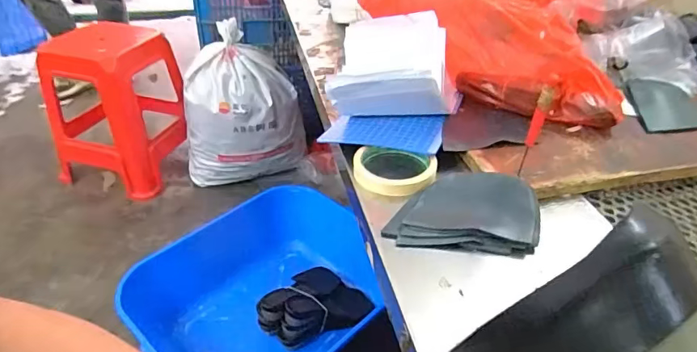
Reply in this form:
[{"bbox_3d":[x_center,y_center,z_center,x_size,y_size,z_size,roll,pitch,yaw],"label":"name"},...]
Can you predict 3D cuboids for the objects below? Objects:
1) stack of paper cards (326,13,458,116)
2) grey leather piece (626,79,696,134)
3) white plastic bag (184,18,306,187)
[{"bbox_3d":[0.050,-0.111,0.576,0.142,0.147,0.082,15,38,18],"label":"stack of paper cards"},{"bbox_3d":[0.426,-0.095,0.625,0.094,0.017,0.139,8,37,10],"label":"grey leather piece"},{"bbox_3d":[-0.367,-0.211,1.612,0.405,0.469,0.230,-7,37,-11],"label":"white plastic bag"}]

